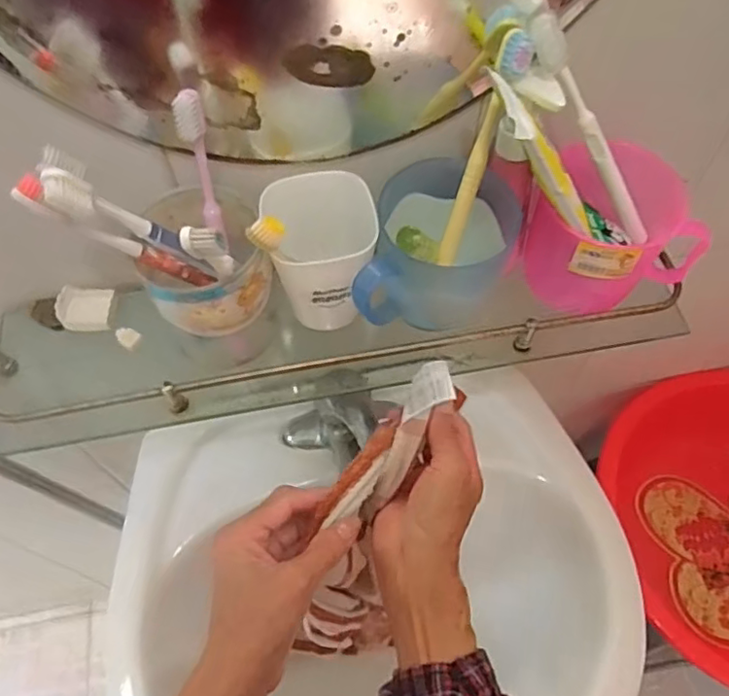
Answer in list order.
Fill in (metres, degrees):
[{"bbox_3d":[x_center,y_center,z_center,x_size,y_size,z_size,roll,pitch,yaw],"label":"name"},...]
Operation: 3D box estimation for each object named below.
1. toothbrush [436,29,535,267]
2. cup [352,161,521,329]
[{"bbox_3d":[0.071,-0.116,0.374,0.018,0.143,0.010,27,35,17],"label":"toothbrush"},{"bbox_3d":[0.050,-0.059,0.397,0.084,0.074,0.103,14,60,10],"label":"cup"}]

